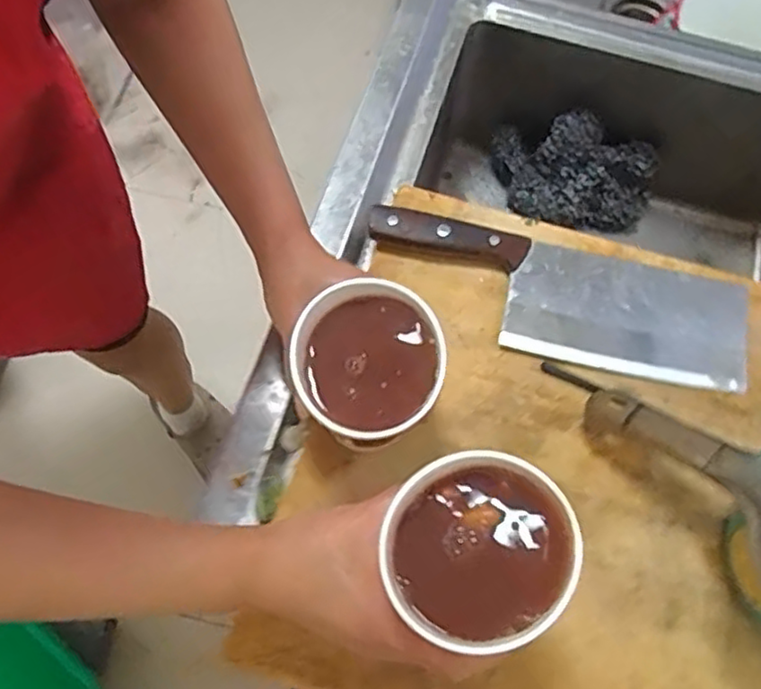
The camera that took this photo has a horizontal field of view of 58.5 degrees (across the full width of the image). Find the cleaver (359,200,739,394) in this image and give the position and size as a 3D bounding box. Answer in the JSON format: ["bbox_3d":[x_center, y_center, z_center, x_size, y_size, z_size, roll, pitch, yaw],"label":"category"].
[{"bbox_3d":[0.136,-0.040,0.534,0.302,0.022,0.099,15,69,3],"label":"cleaver"}]

